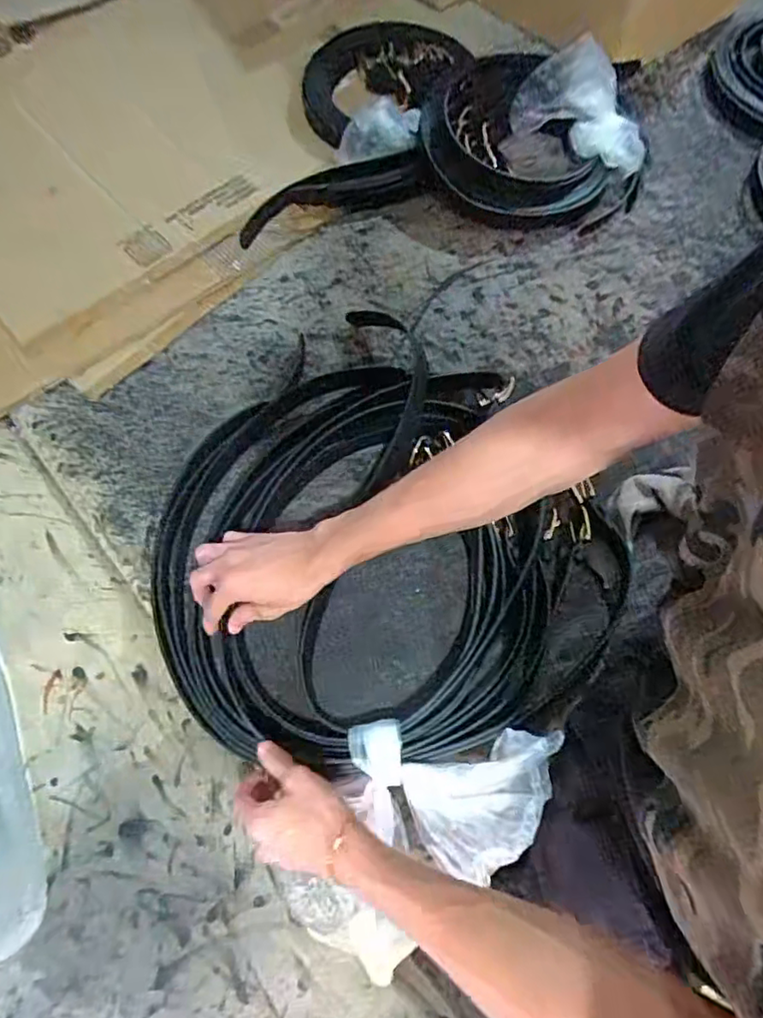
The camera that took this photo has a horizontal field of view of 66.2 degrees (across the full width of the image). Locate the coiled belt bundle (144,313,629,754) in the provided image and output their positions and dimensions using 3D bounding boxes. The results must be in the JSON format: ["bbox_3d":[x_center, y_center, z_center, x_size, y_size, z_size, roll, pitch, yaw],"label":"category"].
[{"bbox_3d":[-0.023,0.025,0.647,0.459,0.056,0.503,0,66,0],"label":"coiled belt bundle"}]

